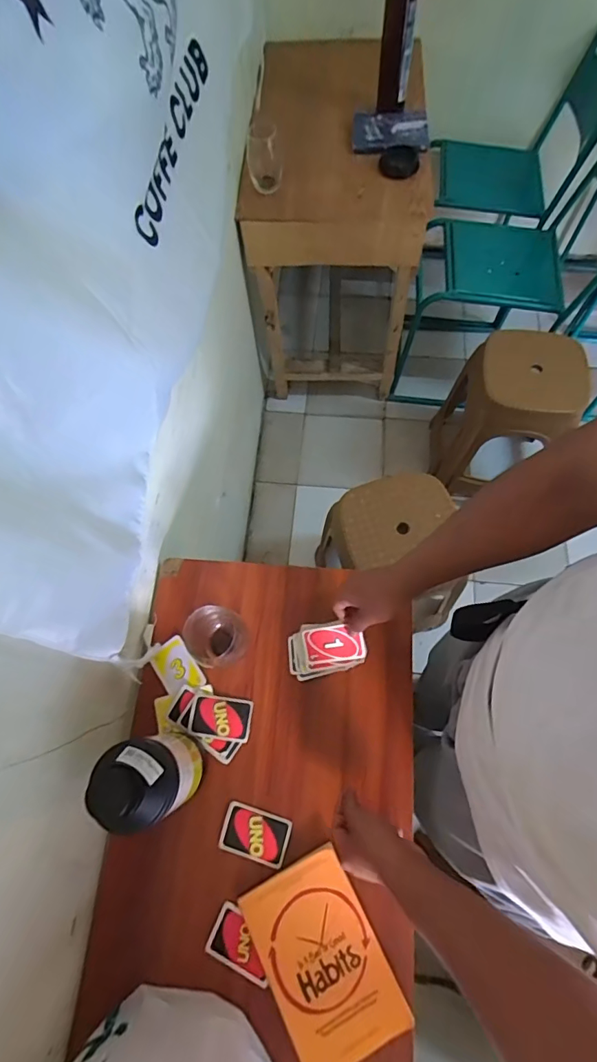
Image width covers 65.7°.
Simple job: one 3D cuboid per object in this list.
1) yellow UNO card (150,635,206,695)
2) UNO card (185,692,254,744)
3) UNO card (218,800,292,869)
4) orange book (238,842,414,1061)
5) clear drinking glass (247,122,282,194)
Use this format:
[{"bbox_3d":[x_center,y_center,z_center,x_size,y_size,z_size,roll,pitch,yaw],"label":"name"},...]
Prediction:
[{"bbox_3d":[-0.183,0.206,0.692,0.054,0.008,0.082,-34,72,-10],"label":"yellow UNO card"},{"bbox_3d":[-0.112,0.267,0.664,0.087,0.009,0.056,9,70,2],"label":"UNO card"},{"bbox_3d":[-0.057,0.403,0.616,0.088,0.007,0.057,14,67,10],"label":"UNO card"},{"bbox_3d":[0.027,0.516,0.558,0.133,0.020,0.197,-26,69,-9],"label":"orange book"},{"bbox_3d":[-0.081,-0.877,1.097,0.077,0.120,0.074,-8,67,-2],"label":"clear drinking glass"}]

